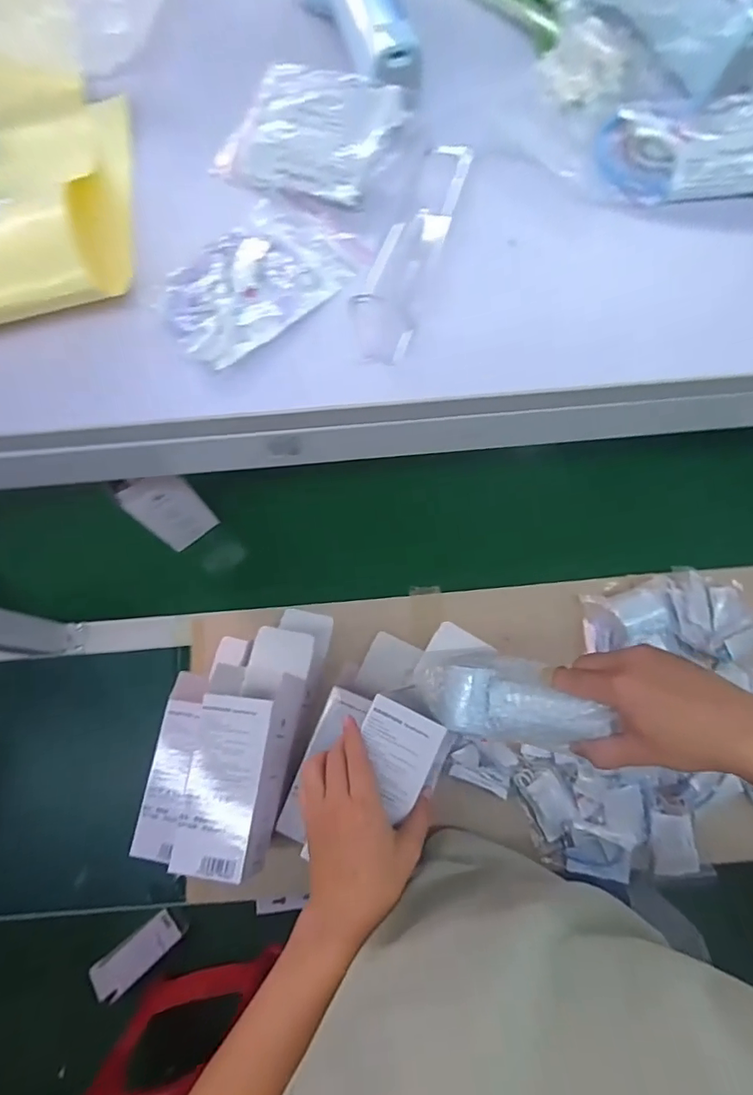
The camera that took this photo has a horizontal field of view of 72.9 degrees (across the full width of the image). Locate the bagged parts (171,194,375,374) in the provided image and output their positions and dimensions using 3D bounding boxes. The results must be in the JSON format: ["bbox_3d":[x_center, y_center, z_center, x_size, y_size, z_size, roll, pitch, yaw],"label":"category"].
[{"bbox_3d":[-0.059,-0.139,0.259,0.062,0.012,0.104,42,78,13],"label":"bagged parts"}]

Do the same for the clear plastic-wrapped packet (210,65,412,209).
[{"bbox_3d":[-0.037,-0.222,0.274,0.089,0.028,0.064,31,76,10],"label":"clear plastic-wrapped packet"}]

